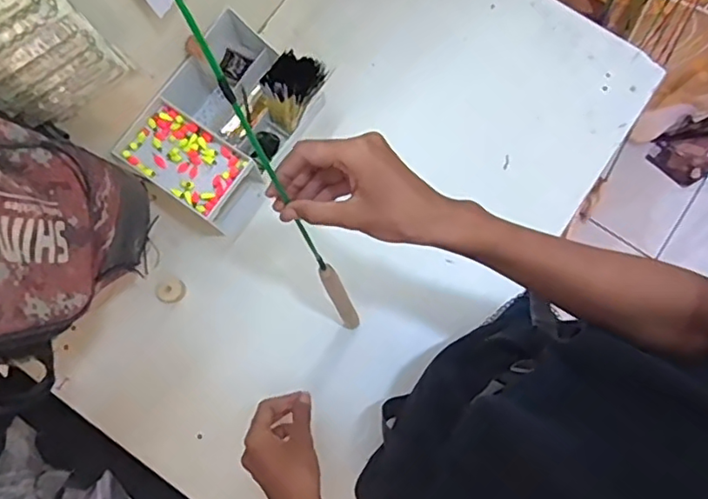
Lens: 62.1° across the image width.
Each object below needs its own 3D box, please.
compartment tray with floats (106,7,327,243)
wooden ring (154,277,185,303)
[{"bbox_3d":[-0.163,-0.161,0.744,0.165,0.105,0.232,34,82,7],"label":"compartment tray with floats"},{"bbox_3d":[-0.234,0.052,0.751,0.034,0.013,0.035,0,79,1],"label":"wooden ring"}]

